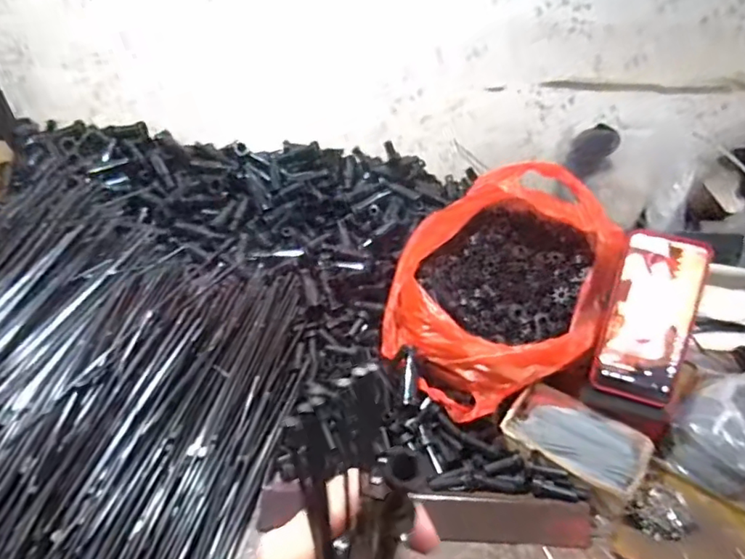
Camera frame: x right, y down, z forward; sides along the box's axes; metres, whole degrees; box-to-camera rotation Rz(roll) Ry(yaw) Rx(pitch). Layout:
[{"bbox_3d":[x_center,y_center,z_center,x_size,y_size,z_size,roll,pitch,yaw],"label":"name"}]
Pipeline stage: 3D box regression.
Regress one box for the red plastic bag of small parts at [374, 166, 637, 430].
[{"bbox_3d":[0.142,0.000,0.606,0.237,0.157,0.207,-16,41,-24],"label":"red plastic bag of small parts"}]

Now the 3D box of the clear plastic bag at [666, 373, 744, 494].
[{"bbox_3d":[0.361,0.144,0.549,0.126,0.077,0.077,-20,43,-29],"label":"clear plastic bag"}]

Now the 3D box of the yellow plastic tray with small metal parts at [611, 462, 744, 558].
[{"bbox_3d":[0.281,0.224,0.492,0.103,0.016,0.121,28,43,29],"label":"yellow plastic tray with small metal parts"}]

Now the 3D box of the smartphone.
[{"bbox_3d":[0.274,0.037,0.549,0.079,0.161,0.012,15,2,15],"label":"smartphone"}]

